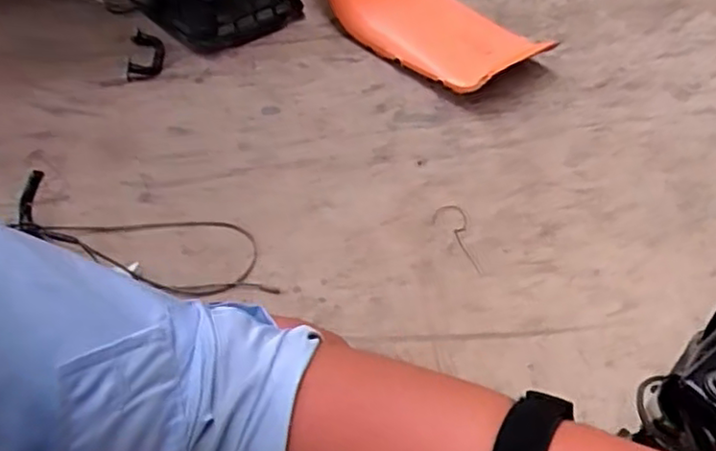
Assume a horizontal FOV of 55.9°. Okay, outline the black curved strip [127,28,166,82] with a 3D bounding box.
[{"bbox_3d":[-0.446,-0.362,1.425,0.074,0.018,0.156,-2,49,-7],"label":"black curved strip"}]

